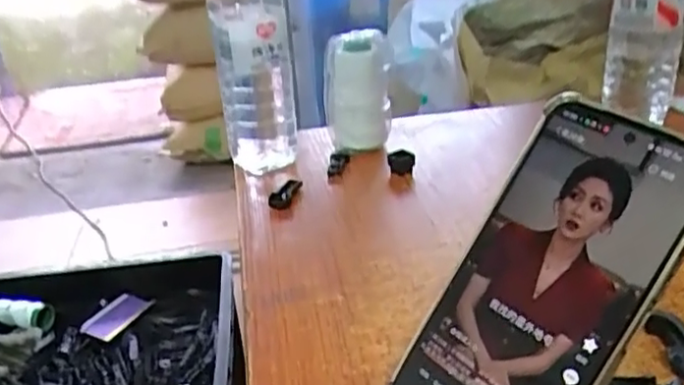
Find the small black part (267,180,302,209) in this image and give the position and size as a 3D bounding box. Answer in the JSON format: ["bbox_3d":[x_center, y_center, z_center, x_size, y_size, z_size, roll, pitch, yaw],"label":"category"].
[{"bbox_3d":[-0.049,0.003,0.578,0.014,0.013,0.042,7,30,22],"label":"small black part"}]

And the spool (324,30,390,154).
[{"bbox_3d":[0.016,-0.104,0.656,0.063,0.113,0.069,-4,27,1],"label":"spool"}]

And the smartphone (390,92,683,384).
[{"bbox_3d":[0.084,0.044,0.279,0.006,0.169,0.078,24,7,-47],"label":"smartphone"}]

